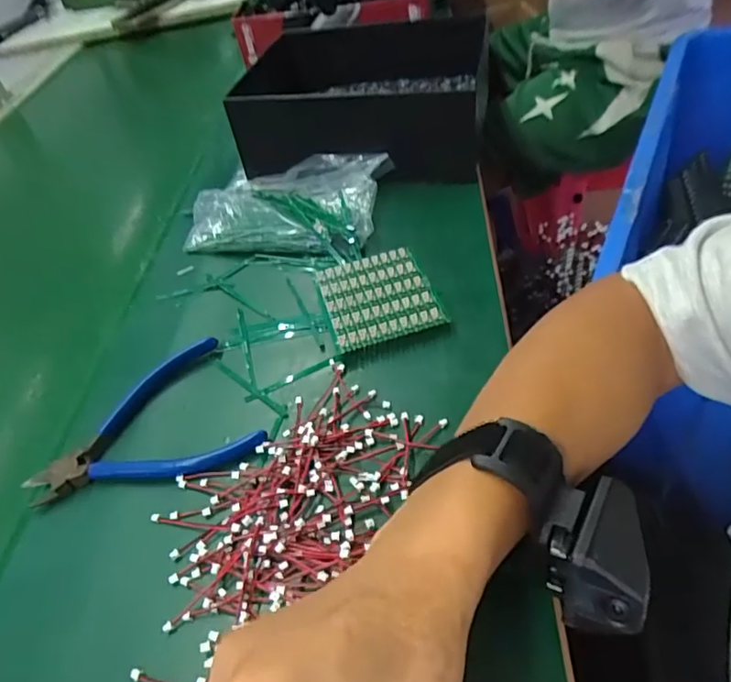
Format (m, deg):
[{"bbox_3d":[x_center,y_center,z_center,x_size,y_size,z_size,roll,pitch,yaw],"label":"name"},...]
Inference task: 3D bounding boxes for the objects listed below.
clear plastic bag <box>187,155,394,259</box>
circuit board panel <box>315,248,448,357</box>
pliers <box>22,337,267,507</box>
[{"bbox_3d":[-0.073,-0.126,0.504,0.173,0.029,0.117,5,49,18],"label":"clear plastic bag"},{"bbox_3d":[0.008,-0.031,0.407,0.079,0.014,0.084,-18,46,-4],"label":"circuit board panel"},{"bbox_3d":[-0.144,0.060,0.352,0.136,0.007,0.102,-30,48,-15],"label":"pliers"}]

